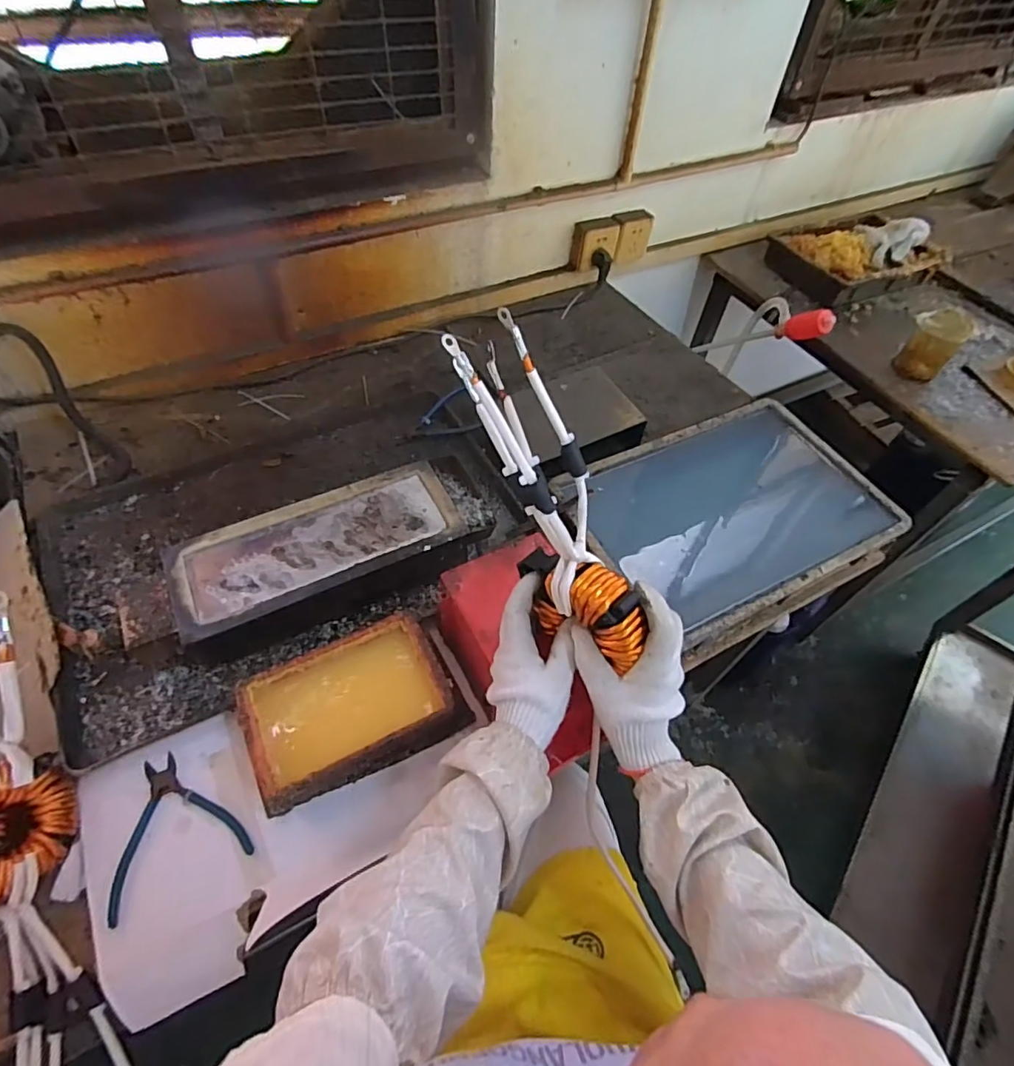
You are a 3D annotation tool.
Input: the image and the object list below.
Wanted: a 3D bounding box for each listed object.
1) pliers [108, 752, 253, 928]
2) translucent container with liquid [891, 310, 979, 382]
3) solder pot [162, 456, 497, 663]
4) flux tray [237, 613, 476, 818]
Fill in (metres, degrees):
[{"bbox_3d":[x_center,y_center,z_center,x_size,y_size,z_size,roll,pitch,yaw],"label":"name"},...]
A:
[{"bbox_3d":[-0.340,0.291,0.557,0.124,0.010,0.131,-24,58,-19],"label":"pliers"},{"bbox_3d":[0.829,-0.366,1.080,0.079,0.119,0.086,-19,57,-16],"label":"translucent container with liquid"},{"bbox_3d":[-0.211,0.025,0.706,0.383,0.079,0.151,-21,57,-17],"label":"solder pot"},{"bbox_3d":[-0.164,0.186,0.606,0.216,0.061,0.137,-23,58,-18],"label":"flux tray"}]

